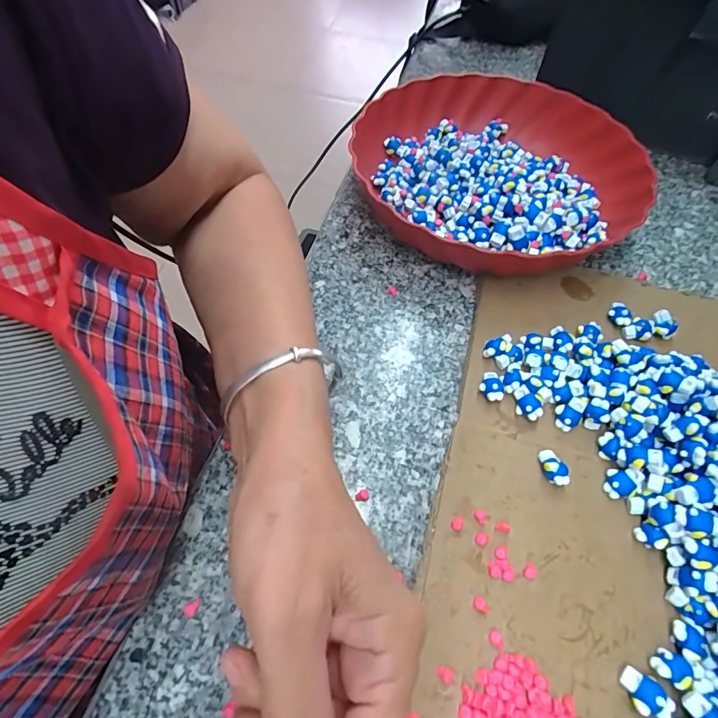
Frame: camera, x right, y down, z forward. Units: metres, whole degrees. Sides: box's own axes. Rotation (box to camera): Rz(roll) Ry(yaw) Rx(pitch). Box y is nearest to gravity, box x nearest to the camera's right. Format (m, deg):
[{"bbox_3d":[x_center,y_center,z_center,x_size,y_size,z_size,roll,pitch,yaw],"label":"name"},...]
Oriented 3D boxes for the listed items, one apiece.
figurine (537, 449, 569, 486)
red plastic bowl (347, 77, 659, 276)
[{"bbox_3d":[0.117,0.065,0.263,0.014,0.014,0.022,-32,64,-20],"label":"figurine"},{"bbox_3d":[0.113,-0.170,0.389,0.251,0.055,0.248,1,58,-2],"label":"red plastic bowl"}]

